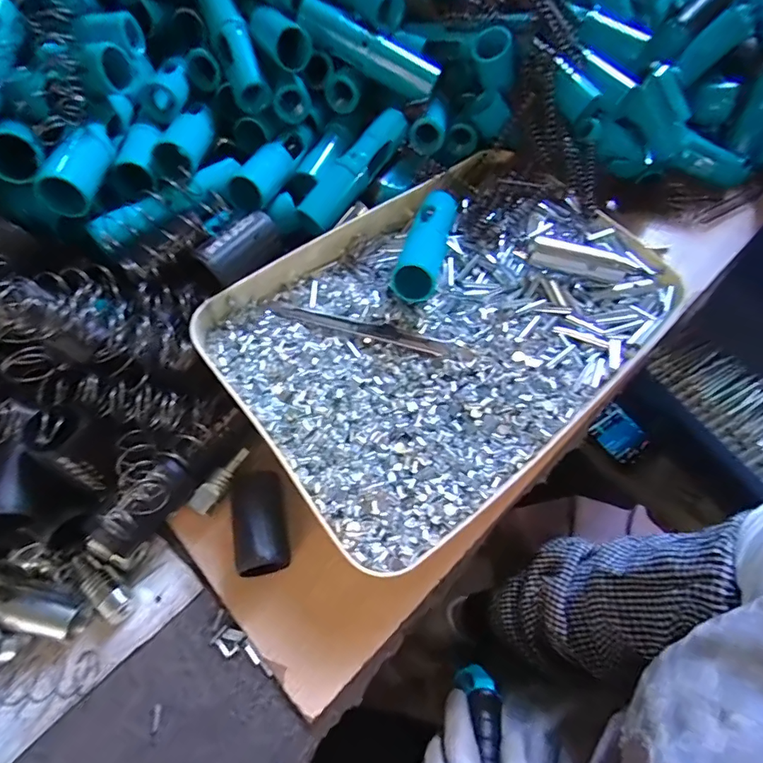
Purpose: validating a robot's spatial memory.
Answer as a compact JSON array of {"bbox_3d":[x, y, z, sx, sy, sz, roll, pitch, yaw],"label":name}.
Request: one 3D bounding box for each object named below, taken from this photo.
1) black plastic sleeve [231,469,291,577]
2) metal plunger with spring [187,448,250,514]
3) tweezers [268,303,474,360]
[{"bbox_3d":[-0.079,0.094,0.306,0.031,0.033,0.064,-12,62,-6],"label":"black plastic sleeve"},{"bbox_3d":[-0.111,0.069,0.324,0.016,0.013,0.051,32,66,17],"label":"metal plunger with spring"},{"bbox_3d":[-0.010,-0.038,0.326,0.148,0.012,0.017,15,63,9],"label":"tweezers"}]

